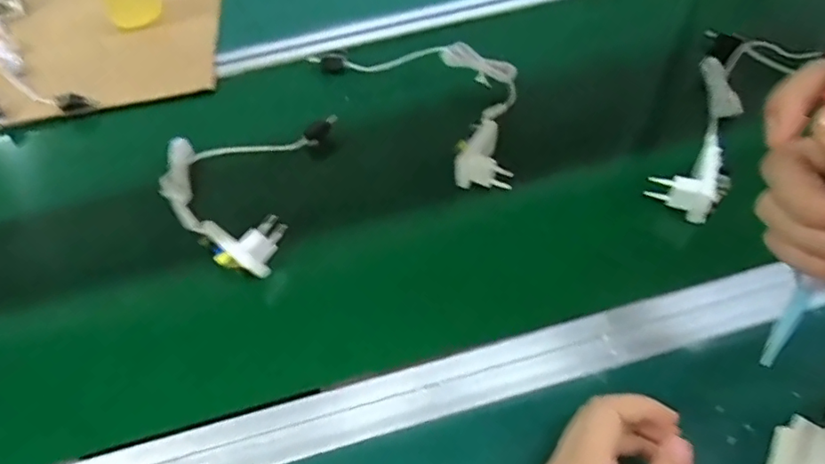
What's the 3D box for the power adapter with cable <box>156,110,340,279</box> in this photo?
[{"bbox_3d":[-0.175,-0.048,0.502,0.153,0.037,0.186,7,53,11],"label":"power adapter with cable"}]

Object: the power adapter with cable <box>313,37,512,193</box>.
[{"bbox_3d":[0.029,-0.146,0.546,0.127,0.043,0.252,-38,58,-22],"label":"power adapter with cable"}]

